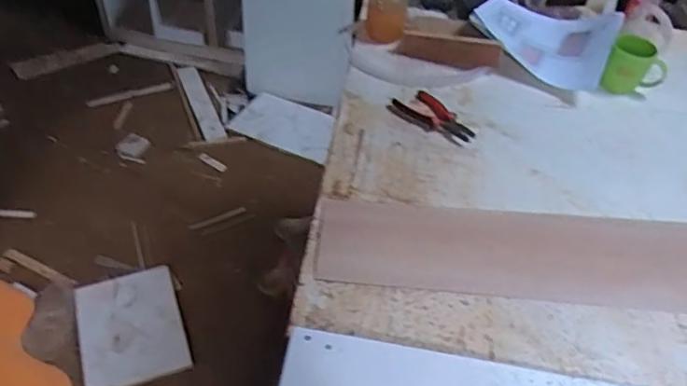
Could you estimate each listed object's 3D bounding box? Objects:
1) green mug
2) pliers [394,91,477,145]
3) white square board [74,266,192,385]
[{"bbox_3d":[0.570,-0.240,1.097,0.109,0.101,0.081,25,48,19],"label":"green mug"},{"bbox_3d":[0.171,-0.139,1.021,0.084,0.012,0.151,-29,54,-30],"label":"pliers"},{"bbox_3d":[-0.598,0.381,1.581,0.269,0.022,0.322,-15,61,-15],"label":"white square board"}]

